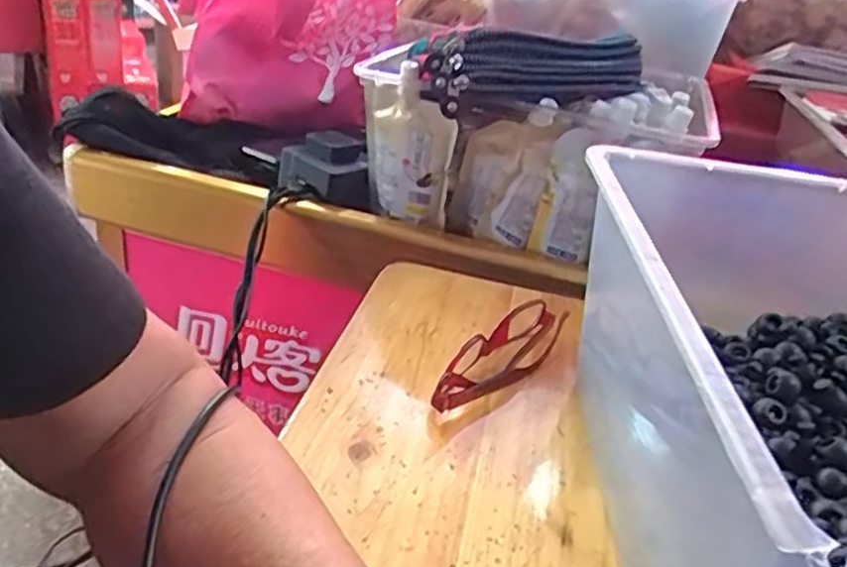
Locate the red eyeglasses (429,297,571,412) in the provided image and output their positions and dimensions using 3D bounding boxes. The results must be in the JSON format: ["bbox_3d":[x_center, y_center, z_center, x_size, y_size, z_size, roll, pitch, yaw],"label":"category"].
[{"bbox_3d":[0.050,0.045,0.438,0.033,0.030,0.128,23,31,26],"label":"red eyeglasses"}]

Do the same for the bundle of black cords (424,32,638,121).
[{"bbox_3d":[0.088,-0.168,0.568,0.177,0.067,0.061,0,30,-16],"label":"bundle of black cords"}]

